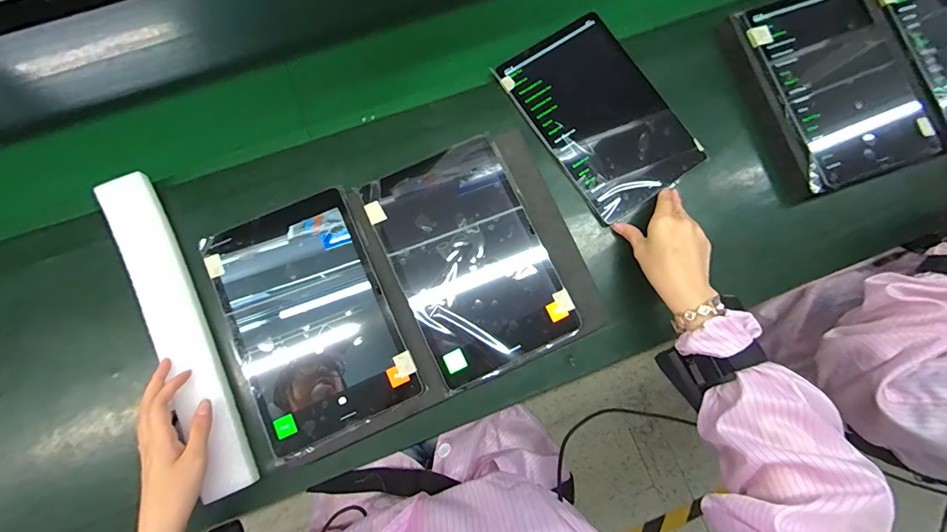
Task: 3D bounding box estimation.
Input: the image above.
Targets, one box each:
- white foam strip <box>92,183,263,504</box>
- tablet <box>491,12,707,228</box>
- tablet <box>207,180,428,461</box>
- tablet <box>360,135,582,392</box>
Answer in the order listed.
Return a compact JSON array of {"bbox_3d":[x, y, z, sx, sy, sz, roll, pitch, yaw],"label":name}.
[{"bbox_3d":[-0.326,0.068,0.438,0.057,0.019,0.365,-27,81,-5],"label":"white foam strip"},{"bbox_3d":[0.173,-0.205,0.540,0.173,0.013,0.257,-33,82,-6],"label":"tablet"},{"bbox_3d":[-0.184,0.057,0.448,0.166,0.016,0.257,-24,81,-5],"label":"tablet"},{"bbox_3d":[-0.004,-0.008,0.472,0.168,0.009,0.263,-25,83,-7],"label":"tablet"}]

